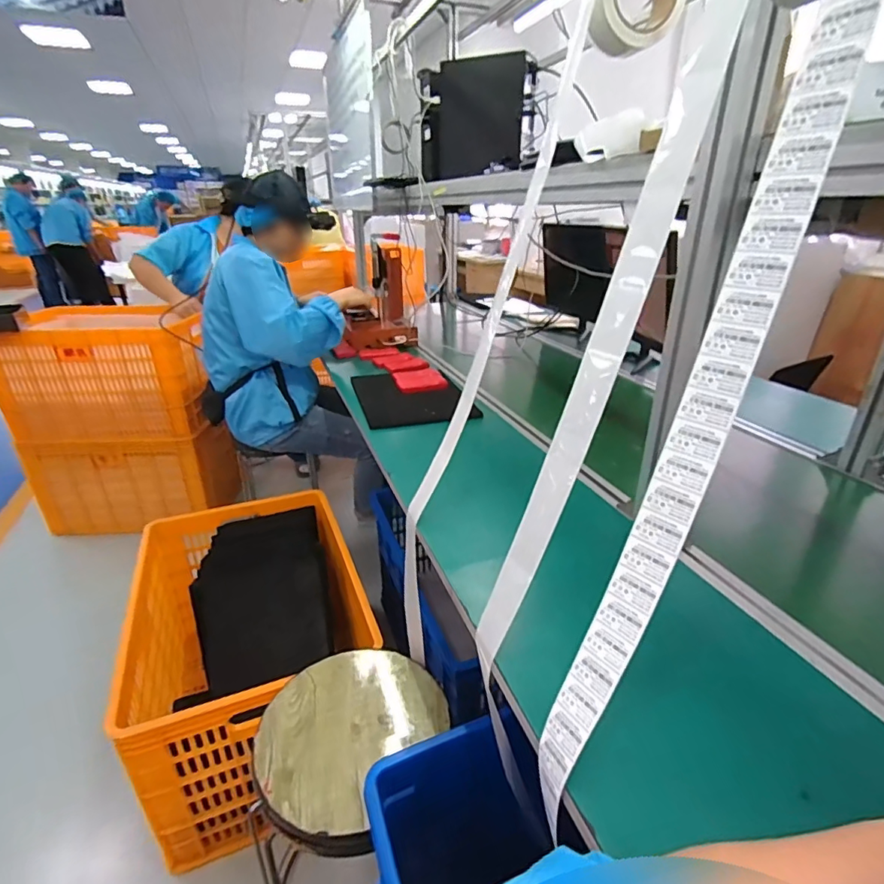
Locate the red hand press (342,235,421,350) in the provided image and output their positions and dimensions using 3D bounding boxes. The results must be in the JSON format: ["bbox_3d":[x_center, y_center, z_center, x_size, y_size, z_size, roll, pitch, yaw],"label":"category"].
[{"bbox_3d":[-0.212,-0.478,1.639,0.239,0.327,0.256,-4,26,-8],"label":"red hand press"}]

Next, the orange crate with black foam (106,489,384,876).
[{"bbox_3d":[-0.446,0.462,1.218,0.464,0.450,0.674,-10,27,-21],"label":"orange crate with black foam"}]

